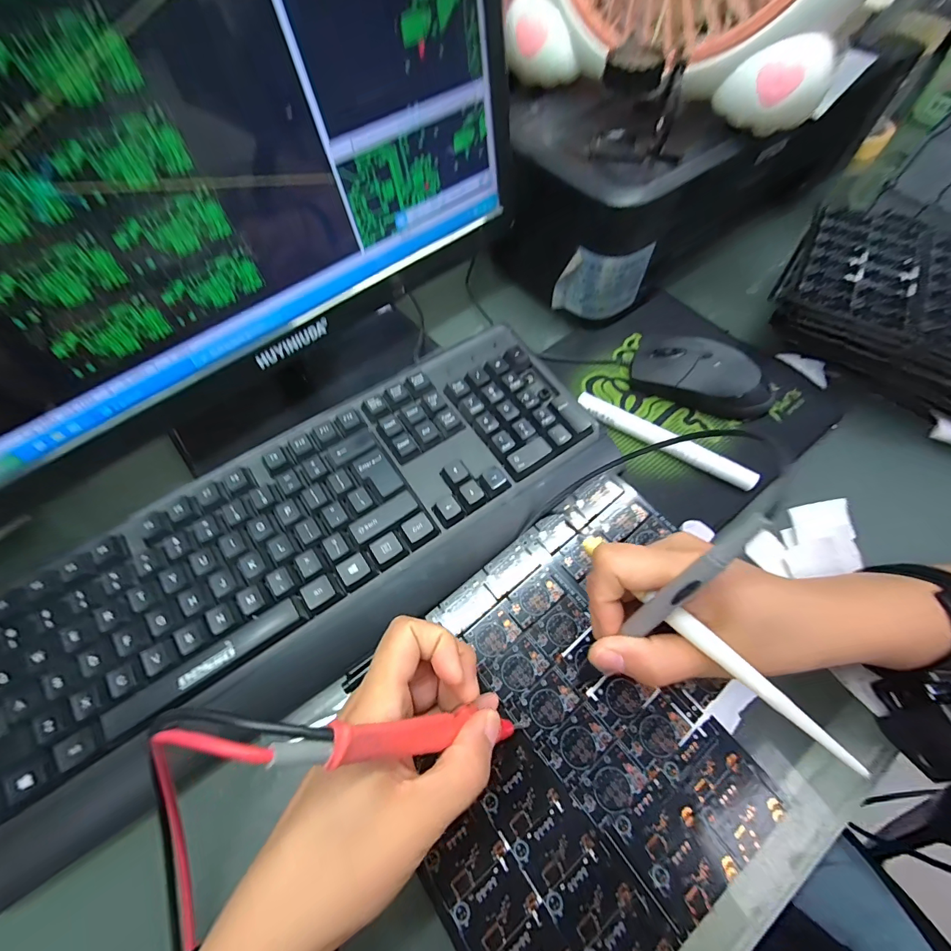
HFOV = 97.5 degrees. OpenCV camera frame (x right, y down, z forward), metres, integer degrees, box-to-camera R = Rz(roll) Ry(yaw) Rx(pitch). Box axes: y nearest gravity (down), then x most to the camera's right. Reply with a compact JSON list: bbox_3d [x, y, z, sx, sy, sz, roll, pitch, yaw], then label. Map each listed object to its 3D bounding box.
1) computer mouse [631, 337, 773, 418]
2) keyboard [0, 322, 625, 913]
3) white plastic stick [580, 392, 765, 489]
[{"bbox_3d":[0.188,-0.083,0.344,0.109,0.031,0.055,31,66,17],"label":"computer mouse"},{"bbox_3d":[-0.106,0.041,0.277,0.425,0.027,0.157,-34,66,-16],"label":"keyboard"},{"bbox_3d":[0.146,-0.027,0.329,0.141,0.015,0.017,31,66,17],"label":"white plastic stick"}]

